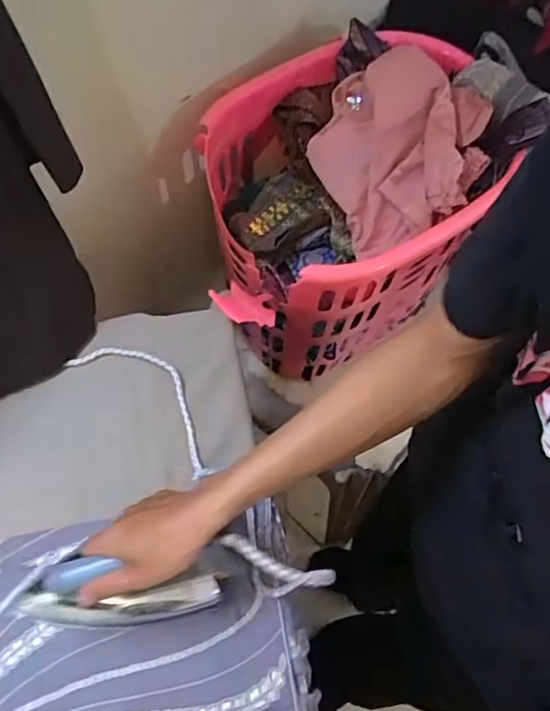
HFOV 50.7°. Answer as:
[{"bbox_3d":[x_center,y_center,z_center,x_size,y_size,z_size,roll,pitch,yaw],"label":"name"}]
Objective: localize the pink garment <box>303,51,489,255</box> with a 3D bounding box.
[{"bbox_3d":[0.160,-0.270,0.777,0.212,0.159,0.206,13,64,4],"label":"pink garment"}]

